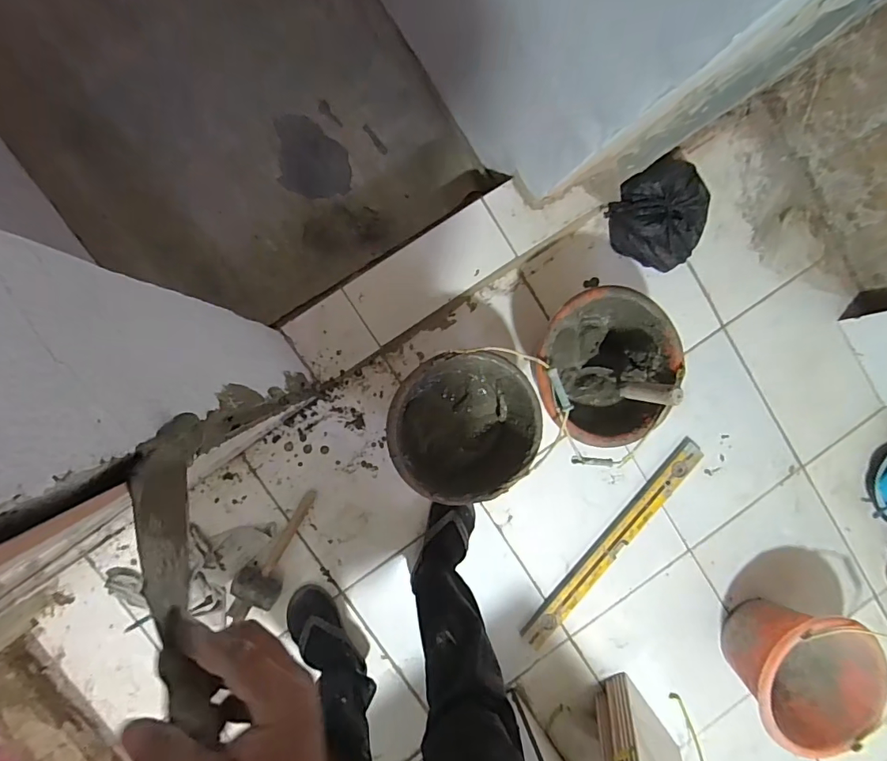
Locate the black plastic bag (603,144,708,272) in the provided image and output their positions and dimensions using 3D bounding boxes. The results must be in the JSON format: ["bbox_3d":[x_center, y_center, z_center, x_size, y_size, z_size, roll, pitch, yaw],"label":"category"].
[{"bbox_3d":[0.477,-0.356,1.028,0.212,0.104,0.214,-29,97,-5],"label":"black plastic bag"}]

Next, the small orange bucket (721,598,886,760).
[{"bbox_3d":[0.781,0.629,1.074,0.258,0.204,0.273,-1,94,-8],"label":"small orange bucket"}]

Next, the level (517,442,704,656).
[{"bbox_3d":[0.391,0.369,1.092,0.058,0.026,0.584,43,87,-9],"label":"level"}]

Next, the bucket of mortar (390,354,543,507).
[{"bbox_3d":[0.032,0.097,0.938,0.267,0.194,0.296,-9,95,-7],"label":"bucket of mortar"}]

